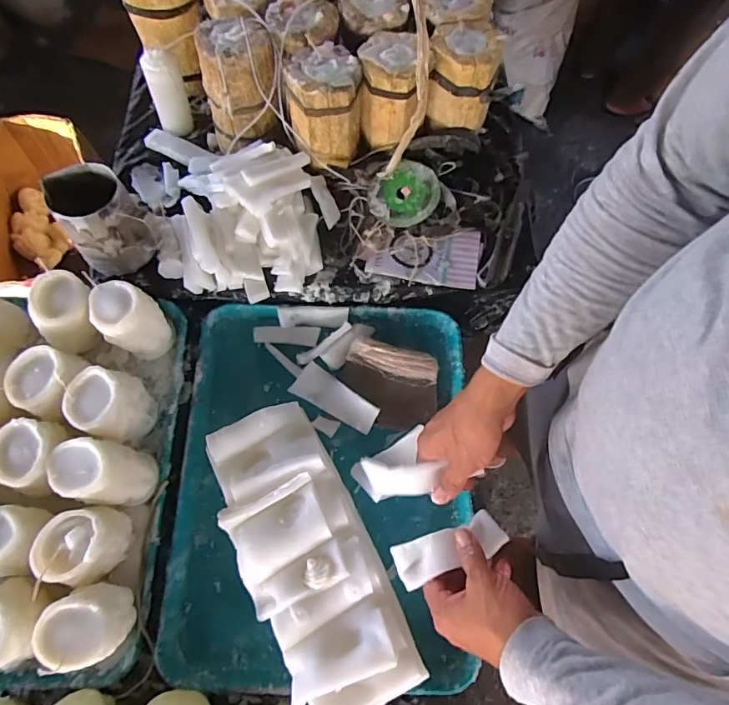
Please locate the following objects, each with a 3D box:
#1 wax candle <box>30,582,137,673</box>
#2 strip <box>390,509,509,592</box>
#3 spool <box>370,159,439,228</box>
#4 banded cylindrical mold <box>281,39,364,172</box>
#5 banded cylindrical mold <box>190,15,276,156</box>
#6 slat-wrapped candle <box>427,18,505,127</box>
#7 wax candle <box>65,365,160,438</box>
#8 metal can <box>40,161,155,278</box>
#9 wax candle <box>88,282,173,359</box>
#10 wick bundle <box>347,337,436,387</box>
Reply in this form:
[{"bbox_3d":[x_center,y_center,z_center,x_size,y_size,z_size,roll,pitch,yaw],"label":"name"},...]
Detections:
[{"bbox_3d":[-0.267,0.268,0.466,0.057,0.095,0.069,-16,70,-9],"label":"wax candle"},{"bbox_3d":[0.085,0.195,0.469,0.112,0.012,0.041,-18,71,-7],"label":"strip"},{"bbox_3d":[0.056,-0.210,0.637,0.091,0.021,0.091,-1,83,9],"label":"spool"},{"bbox_3d":[-0.053,-0.320,0.617,0.091,0.112,0.086,1,69,-2],"label":"banded cylindrical mold"},{"bbox_3d":[-0.165,-0.358,0.628,0.097,0.125,0.094,-10,70,-6],"label":"banded cylindrical mold"},{"bbox_3d":[0.128,-0.372,0.636,0.084,0.099,0.090,6,69,0],"label":"slat-wrapped candle"},{"bbox_3d":[-0.291,0.063,0.551,0.063,0.099,0.079,5,69,0],"label":"wax candle"},{"bbox_3d":[-0.316,-0.162,0.574,0.090,0.097,0.101,-31,73,-13],"label":"metal can"},{"bbox_3d":[-0.283,-0.037,0.578,0.065,0.093,0.066,1,69,-2],"label":"wax candle"},{"bbox_3d":[0.037,0.013,0.616,0.117,0.007,0.042,14,91,1],"label":"wick bundle"}]

